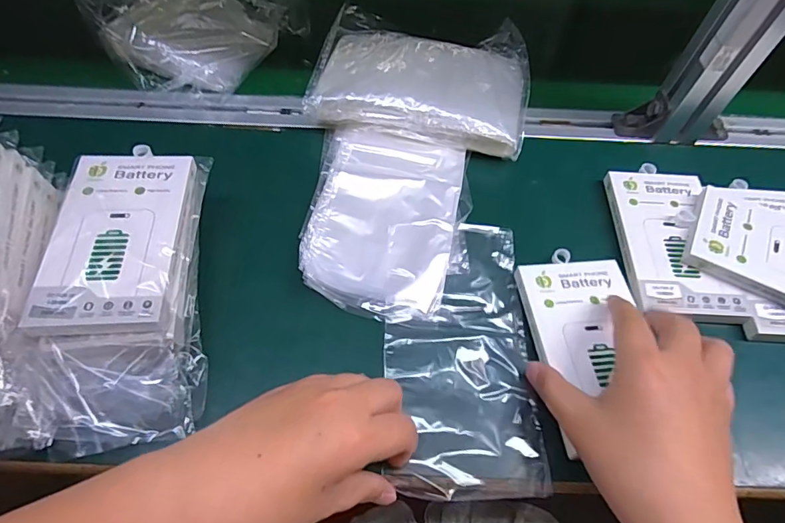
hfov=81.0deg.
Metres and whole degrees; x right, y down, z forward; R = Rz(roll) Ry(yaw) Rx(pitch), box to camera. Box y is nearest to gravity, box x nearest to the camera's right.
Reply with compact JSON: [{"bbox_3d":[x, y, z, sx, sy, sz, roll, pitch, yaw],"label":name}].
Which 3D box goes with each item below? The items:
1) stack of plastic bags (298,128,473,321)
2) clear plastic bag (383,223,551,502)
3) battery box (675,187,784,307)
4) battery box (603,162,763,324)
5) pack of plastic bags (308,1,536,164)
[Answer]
[{"bbox_3d":[-0.003,-0.038,0.371,0.125,0.014,0.173,6,58,2],"label":"stack of plastic bags"},{"bbox_3d":[0.046,0.056,0.317,0.096,0.015,0.189,2,60,-2],"label":"clear plastic bag"},{"bbox_3d":[0.296,-0.007,0.350,0.138,0.016,0.090,24,61,12],"label":"battery box"},{"bbox_3d":[0.221,-0.021,0.367,0.079,0.010,0.143,2,58,-1],"label":"battery box"},{"bbox_3d":[0.029,-0.169,0.437,0.193,0.046,0.136,11,59,5],"label":"pack of plastic bags"}]

